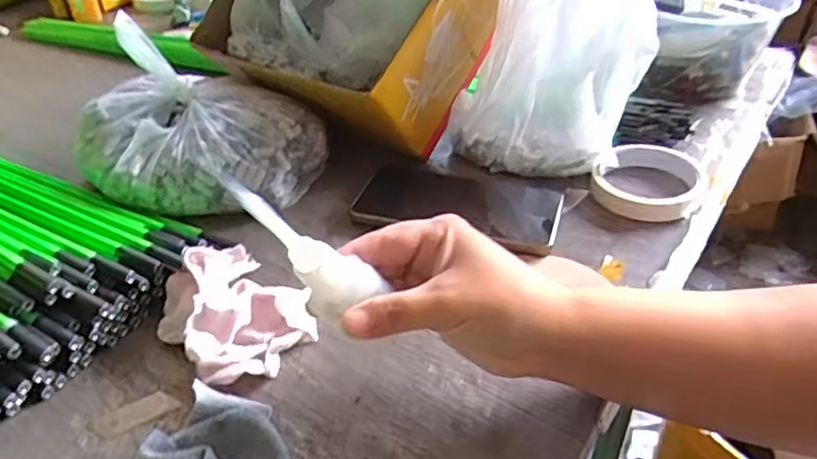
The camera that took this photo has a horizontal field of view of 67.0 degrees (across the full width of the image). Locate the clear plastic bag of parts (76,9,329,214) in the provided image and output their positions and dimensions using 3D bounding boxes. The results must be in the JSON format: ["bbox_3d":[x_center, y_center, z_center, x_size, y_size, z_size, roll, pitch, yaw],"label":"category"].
[{"bbox_3d":[-0.176,-0.092,0.523,0.196,0.139,0.123,-4,38,-2],"label":"clear plastic bag of parts"}]

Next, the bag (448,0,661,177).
[{"bbox_3d":[0.131,-0.160,0.541,0.143,0.165,0.156,16,42,22],"label":"bag"}]

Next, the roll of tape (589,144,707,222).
[{"bbox_3d":[0.199,-0.040,0.511,0.084,0.023,0.084,-2,38,1],"label":"roll of tape"}]

